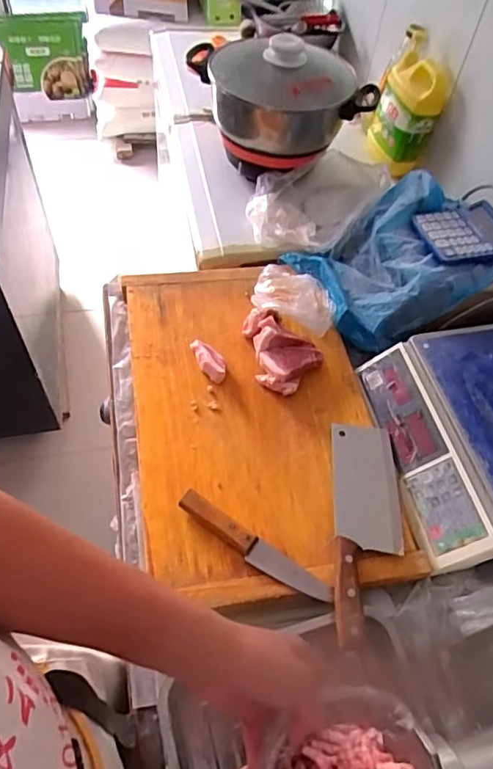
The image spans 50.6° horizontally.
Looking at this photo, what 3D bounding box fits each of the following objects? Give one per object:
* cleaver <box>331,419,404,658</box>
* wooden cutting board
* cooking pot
[{"bbox_3d":[0.161,0.181,0.691,0.088,0.027,0.304,7,55,0],"label":"cleaver"},{"bbox_3d":[0.008,0.023,0.810,0.353,0.031,0.586,-7,56,-10],"label":"wooden cutting board"},{"bbox_3d":[0.071,-0.611,1.126,0.376,0.212,0.233,12,55,4],"label":"cooking pot"}]

